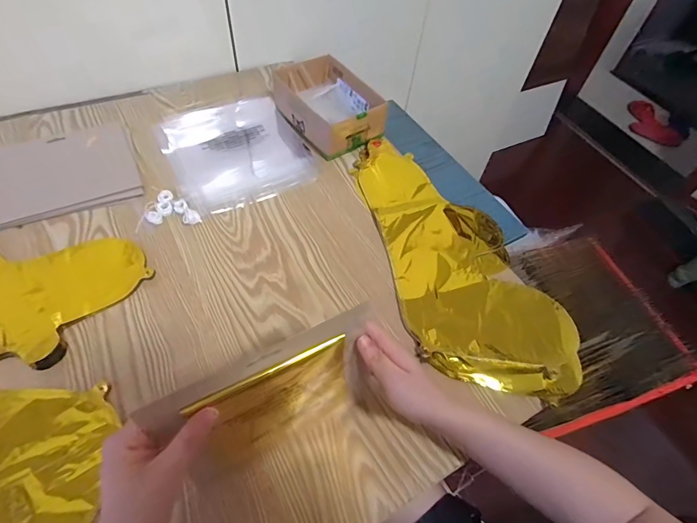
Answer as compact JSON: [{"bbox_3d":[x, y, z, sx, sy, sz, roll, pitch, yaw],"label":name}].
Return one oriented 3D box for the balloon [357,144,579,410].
[{"bbox_3d":[0.151,-0.022,0.581,0.207,0.012,0.451,-11,56,-12],"label":"balloon"}]

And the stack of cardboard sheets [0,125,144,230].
[{"bbox_3d":[-0.430,-0.136,0.600,0.192,0.009,0.173,-20,59,-18],"label":"stack of cardboard sheets"}]

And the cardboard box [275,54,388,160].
[{"bbox_3d":[-0.034,-0.273,0.691,0.133,0.065,0.188,-31,63,-24],"label":"cardboard box"}]

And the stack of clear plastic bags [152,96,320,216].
[{"bbox_3d":[-0.188,-0.191,0.671,0.215,0.010,0.240,-25,60,-21],"label":"stack of clear plastic bags"}]

